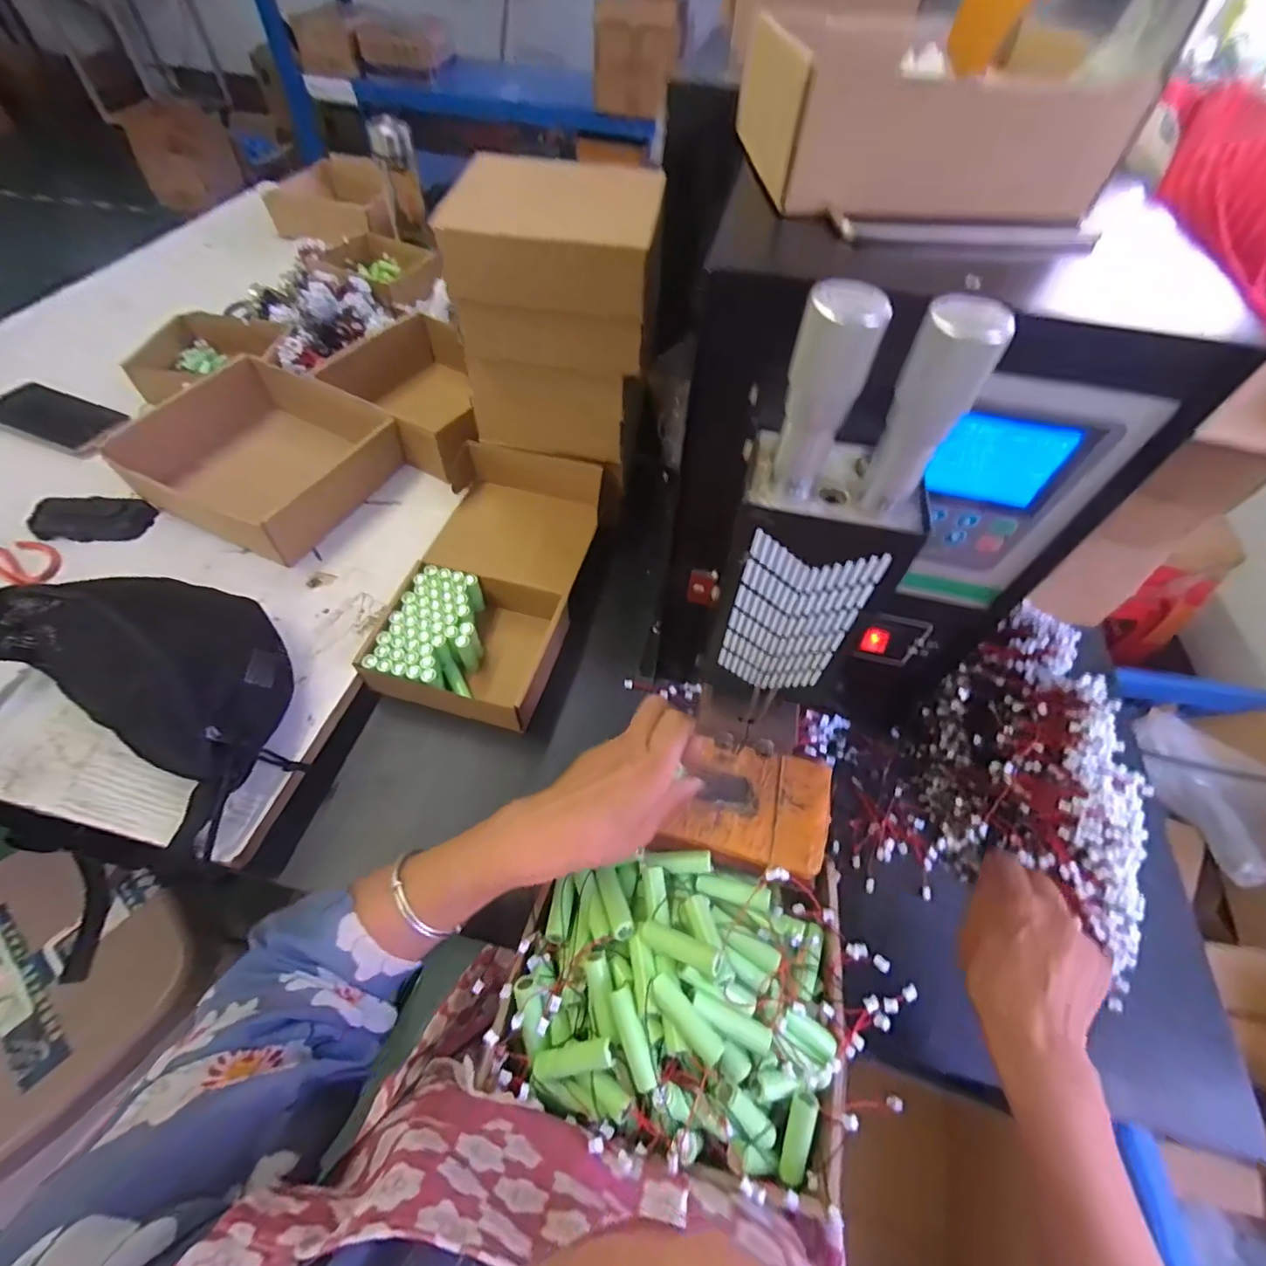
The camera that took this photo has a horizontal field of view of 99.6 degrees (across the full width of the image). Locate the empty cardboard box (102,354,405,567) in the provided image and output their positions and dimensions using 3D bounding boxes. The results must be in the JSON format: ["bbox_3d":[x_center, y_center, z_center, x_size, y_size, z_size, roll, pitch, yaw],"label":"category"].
[{"bbox_3d":[-0.405,-0.200,0.594,0.233,0.065,0.194,23,58,12],"label":"empty cardboard box"}]

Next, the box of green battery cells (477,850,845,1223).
[{"bbox_3d":[0.030,0.214,0.328,0.203,0.071,0.157,15,57,7],"label":"box of green battery cells"}]

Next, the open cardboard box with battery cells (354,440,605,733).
[{"bbox_3d":[-0.143,-0.051,0.534,0.159,0.110,0.268,13,57,5],"label":"open cardboard box with battery cells"}]

